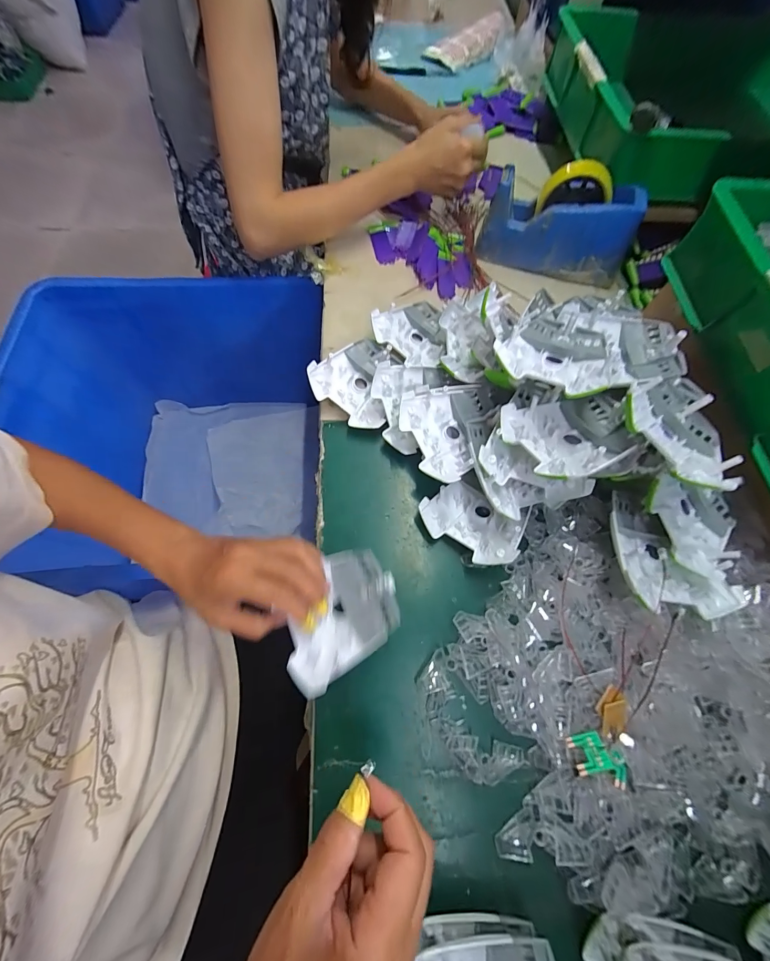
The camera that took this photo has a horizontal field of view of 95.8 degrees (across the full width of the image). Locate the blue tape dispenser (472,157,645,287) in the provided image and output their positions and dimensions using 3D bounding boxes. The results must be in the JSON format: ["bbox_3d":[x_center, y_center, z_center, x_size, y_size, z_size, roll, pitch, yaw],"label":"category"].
[{"bbox_3d":[0.241,-0.359,0.476,0.196,0.099,0.071,16,68,4],"label":"blue tape dispenser"}]

